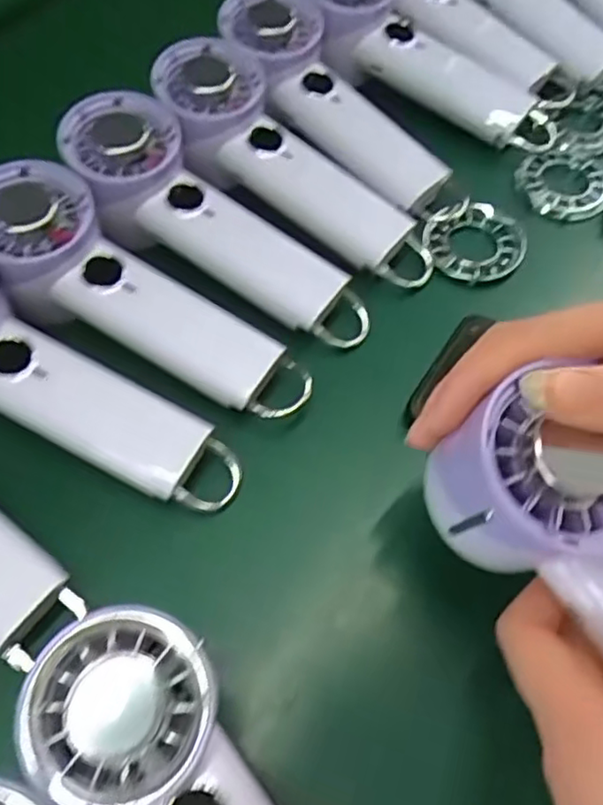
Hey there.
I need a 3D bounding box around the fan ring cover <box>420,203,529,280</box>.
[{"bbox_3d":[0.103,-0.095,0.380,0.058,0.016,0.050,-31,65,-15],"label":"fan ring cover"}]

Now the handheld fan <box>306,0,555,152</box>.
[{"bbox_3d":[0.080,-0.224,0.424,0.193,0.037,0.072,34,66,-4],"label":"handheld fan"}]

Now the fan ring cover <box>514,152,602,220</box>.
[{"bbox_3d":[0.166,-0.137,0.405,0.056,0.007,0.051,-14,62,-6],"label":"fan ring cover"}]

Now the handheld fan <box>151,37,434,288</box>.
[{"bbox_3d":[-0.004,-0.136,0.375,0.189,0.032,0.063,40,68,0],"label":"handheld fan"}]

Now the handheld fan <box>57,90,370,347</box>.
[{"bbox_3d":[-0.048,-0.096,0.352,0.190,0.030,0.066,36,67,-1],"label":"handheld fan"}]

